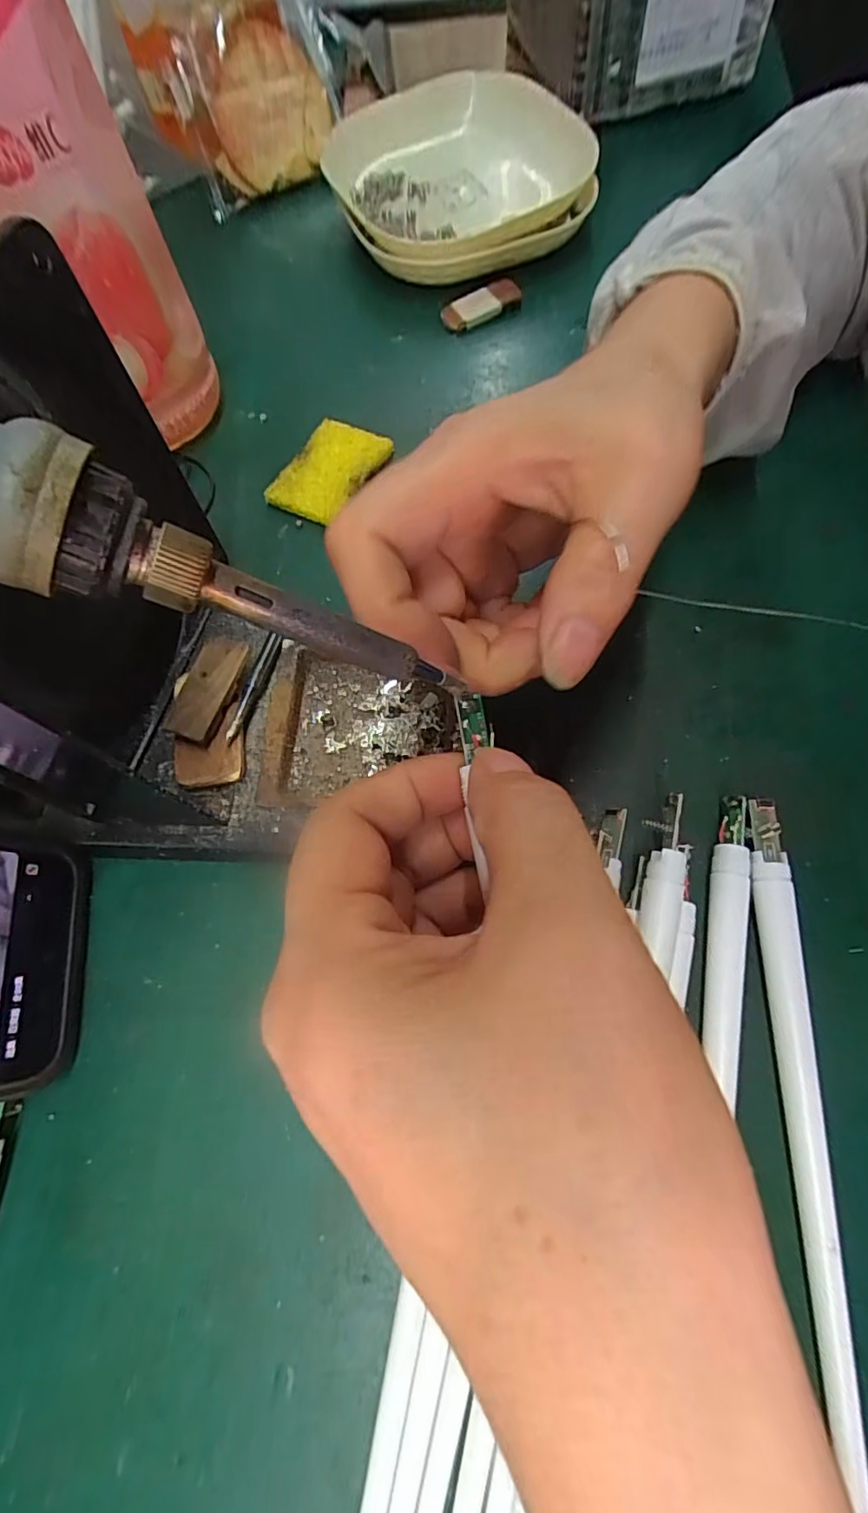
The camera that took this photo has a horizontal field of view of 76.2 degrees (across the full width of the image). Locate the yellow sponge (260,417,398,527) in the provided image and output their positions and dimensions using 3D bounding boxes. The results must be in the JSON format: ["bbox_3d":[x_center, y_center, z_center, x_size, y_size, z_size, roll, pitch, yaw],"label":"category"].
[{"bbox_3d":[-0.049,-0.136,0.266,0.037,0.010,0.055,27,72,13],"label":"yellow sponge"}]

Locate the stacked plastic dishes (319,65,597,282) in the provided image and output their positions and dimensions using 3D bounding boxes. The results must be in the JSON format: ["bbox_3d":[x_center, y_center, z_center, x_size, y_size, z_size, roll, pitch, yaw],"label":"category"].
[{"bbox_3d":[0.013,-0.339,0.324,0.144,0.038,0.154,-1,68,3],"label":"stacked plastic dishes"}]

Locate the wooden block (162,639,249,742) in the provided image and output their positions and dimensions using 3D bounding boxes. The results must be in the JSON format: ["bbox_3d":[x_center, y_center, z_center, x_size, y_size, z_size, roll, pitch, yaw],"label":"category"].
[{"bbox_3d":[-0.084,-0.025,0.204,0.019,0.004,0.039,16,74,11],"label":"wooden block"}]

